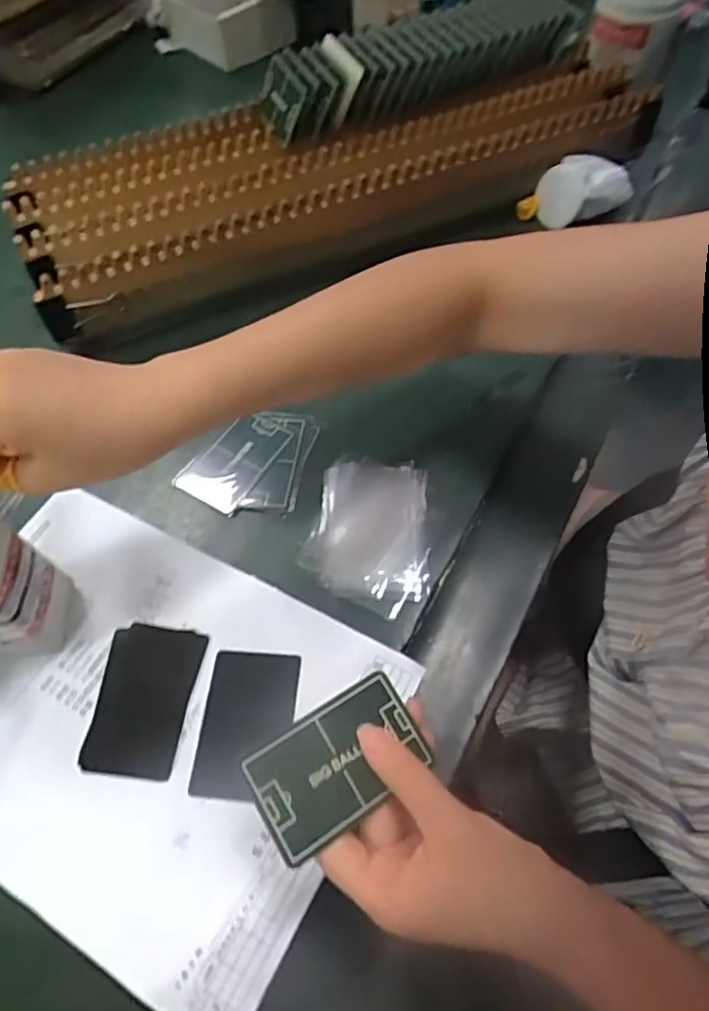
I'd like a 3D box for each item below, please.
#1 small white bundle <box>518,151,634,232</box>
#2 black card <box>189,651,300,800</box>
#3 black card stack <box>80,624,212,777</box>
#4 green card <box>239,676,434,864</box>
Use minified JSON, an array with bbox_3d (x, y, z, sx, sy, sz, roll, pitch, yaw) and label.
[{"bbox_3d":[0.207,-0.294,0.589,0.093,0.047,0.049,-21,60,-11],"label":"small white bundle"},{"bbox_3d":[-0.064,0.130,0.377,0.053,0.004,0.084,5,59,1],"label":"black card"},{"bbox_3d":[-0.129,0.118,0.385,0.059,0.005,0.089,5,59,5],"label":"black card stack"},{"bbox_3d":[-0.007,0.123,0.301,0.082,0.004,0.051,-28,74,-22],"label":"green card"}]

